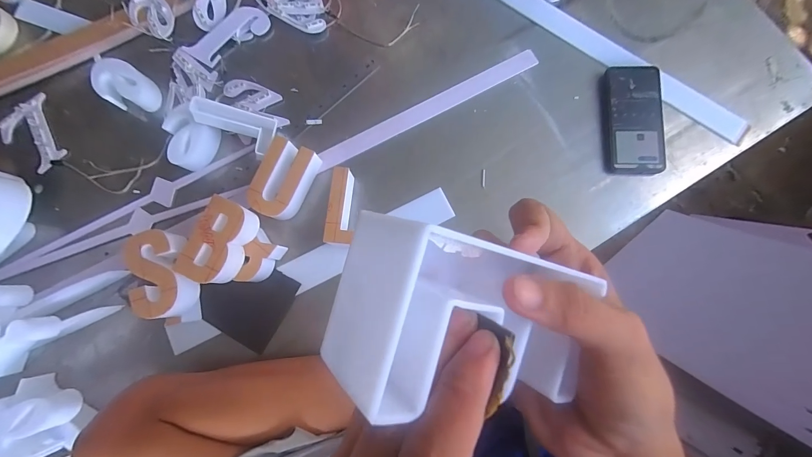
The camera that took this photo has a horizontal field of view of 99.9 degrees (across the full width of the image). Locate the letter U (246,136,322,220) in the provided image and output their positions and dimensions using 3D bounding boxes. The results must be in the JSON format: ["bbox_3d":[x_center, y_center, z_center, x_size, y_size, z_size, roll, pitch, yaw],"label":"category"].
[{"bbox_3d":[-0.179,-0.069,0.503,0.067,0.043,0.109,25,83,6],"label":"letter U"}]

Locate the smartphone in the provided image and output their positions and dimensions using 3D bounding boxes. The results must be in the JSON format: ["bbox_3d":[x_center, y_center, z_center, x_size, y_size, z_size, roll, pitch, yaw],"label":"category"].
[{"bbox_3d":[0.342,-0.161,0.509,0.079,0.018,0.164,1,81,3],"label":"smartphone"}]

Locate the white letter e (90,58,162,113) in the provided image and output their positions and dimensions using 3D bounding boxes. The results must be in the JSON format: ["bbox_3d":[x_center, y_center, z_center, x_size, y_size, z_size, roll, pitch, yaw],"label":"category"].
[{"bbox_3d":[-0.445,-0.224,0.544,0.091,0.045,0.062,29,83,6],"label":"white letter e"}]

